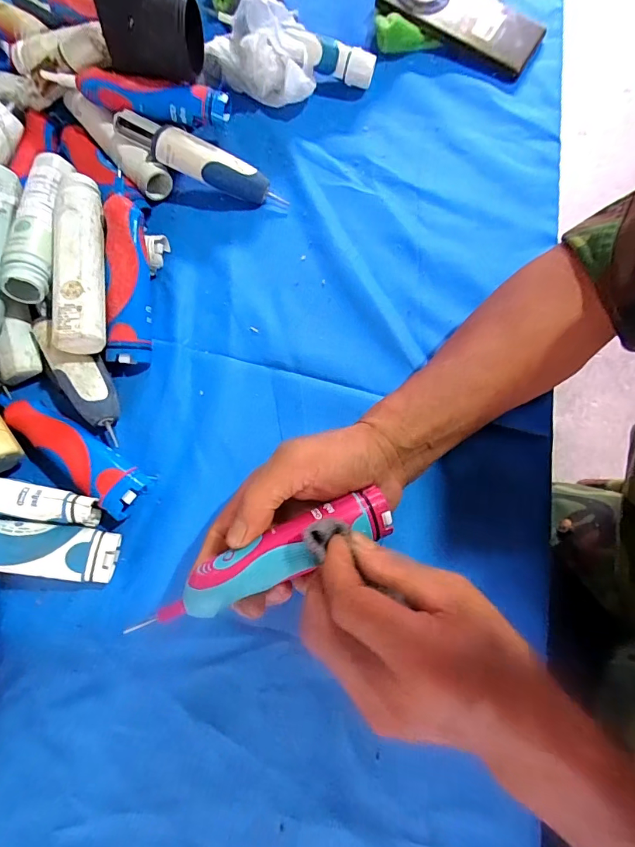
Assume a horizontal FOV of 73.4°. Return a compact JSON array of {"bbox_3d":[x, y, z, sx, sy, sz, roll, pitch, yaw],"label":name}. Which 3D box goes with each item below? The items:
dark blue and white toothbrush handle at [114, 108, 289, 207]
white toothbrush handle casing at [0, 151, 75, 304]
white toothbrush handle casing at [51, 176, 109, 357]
[{"bbox_3d":[-0.101,-0.230,0.372,0.150,0.022,0.027,22,76,-8],"label":"dark blue and white toothbrush handle"},{"bbox_3d":[-0.219,-0.162,0.342,0.033,0.039,0.140,-2,75,1],"label":"white toothbrush handle casing"},{"bbox_3d":[-0.183,-0.122,0.332,0.034,0.036,0.140,-7,75,0],"label":"white toothbrush handle casing"}]

